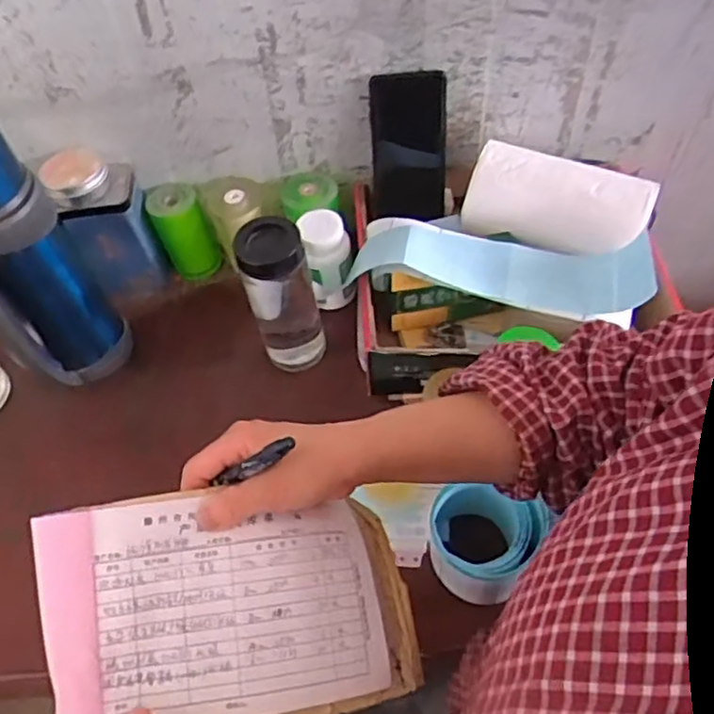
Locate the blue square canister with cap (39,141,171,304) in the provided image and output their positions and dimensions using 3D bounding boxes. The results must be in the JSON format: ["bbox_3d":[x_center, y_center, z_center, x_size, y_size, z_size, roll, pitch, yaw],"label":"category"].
[{"bbox_3d":[-0.286,-0.155,0.779,0.093,0.177,0.083,-19,56,-8],"label":"blue square canister with cap"}]

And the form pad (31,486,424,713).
[{"bbox_3d":[-0.074,0.152,0.411,0.211,0.033,0.138,-6,77,-14],"label":"form pad"}]

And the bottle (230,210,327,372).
[{"bbox_3d":[-0.076,-0.060,0.688,0.068,0.177,0.064,-12,56,-3],"label":"bottle"}]

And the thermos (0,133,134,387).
[{"bbox_3d":[-0.320,-0.087,0.637,0.105,0.294,0.077,-39,61,-20],"label":"thermos"}]

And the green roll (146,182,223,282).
[{"bbox_3d":[-0.205,-0.149,0.800,0.057,0.101,0.060,-2,56,3],"label":"green roll"}]

